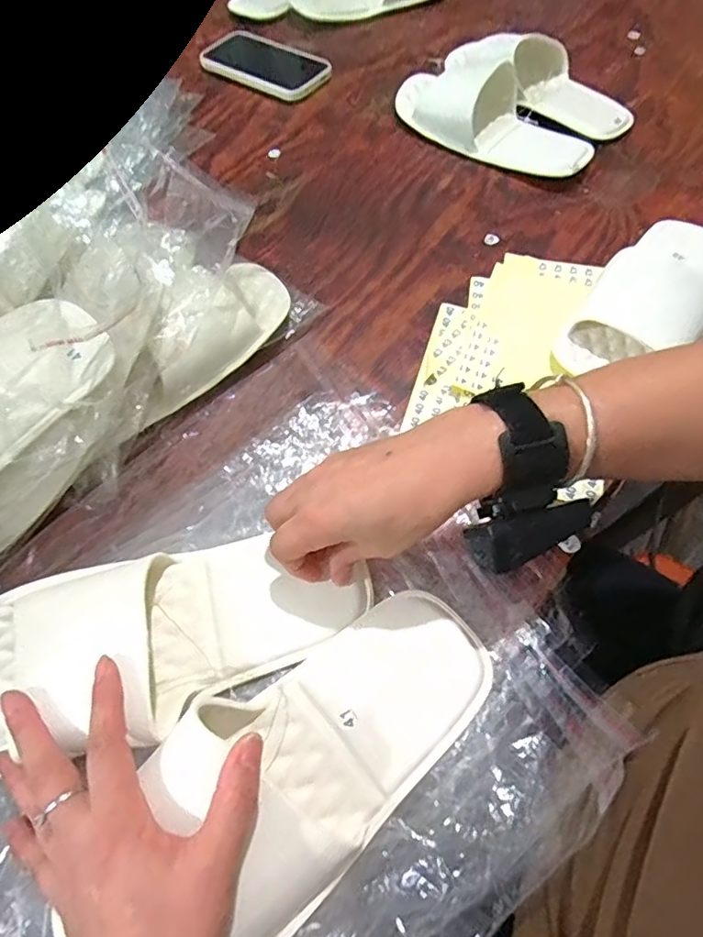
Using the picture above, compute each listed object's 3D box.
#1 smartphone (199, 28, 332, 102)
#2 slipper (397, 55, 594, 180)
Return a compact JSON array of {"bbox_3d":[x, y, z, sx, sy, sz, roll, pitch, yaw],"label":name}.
[{"bbox_3d":[-0.108,-0.512,0.694,0.166,0.013,0.093,32,67,18],"label":"smartphone"},{"bbox_3d":[0.150,-0.384,0.593,0.105,0.050,0.234,-40,67,-18],"label":"slipper"}]

